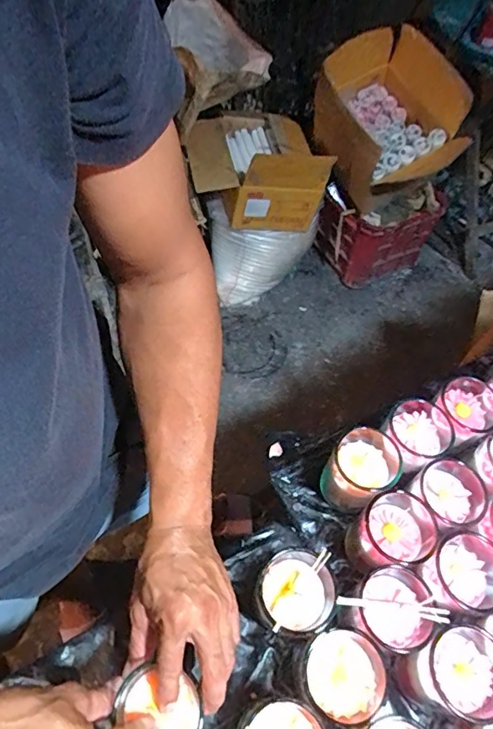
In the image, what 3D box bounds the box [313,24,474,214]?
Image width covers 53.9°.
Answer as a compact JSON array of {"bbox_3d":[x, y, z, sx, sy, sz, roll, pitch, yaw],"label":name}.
[{"bbox_3d":[0.413,-0.712,1.418,0.309,0.322,0.479,-10,59,-11],"label":"box"}]

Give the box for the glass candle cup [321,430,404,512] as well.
[{"bbox_3d":[0.127,0.121,0.553,0.073,0.085,0.068,2,58,-4],"label":"glass candle cup"}]

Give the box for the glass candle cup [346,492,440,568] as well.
[{"bbox_3d":[0.153,0.183,0.519,0.075,0.089,0.069,2,58,-4],"label":"glass candle cup"}]

